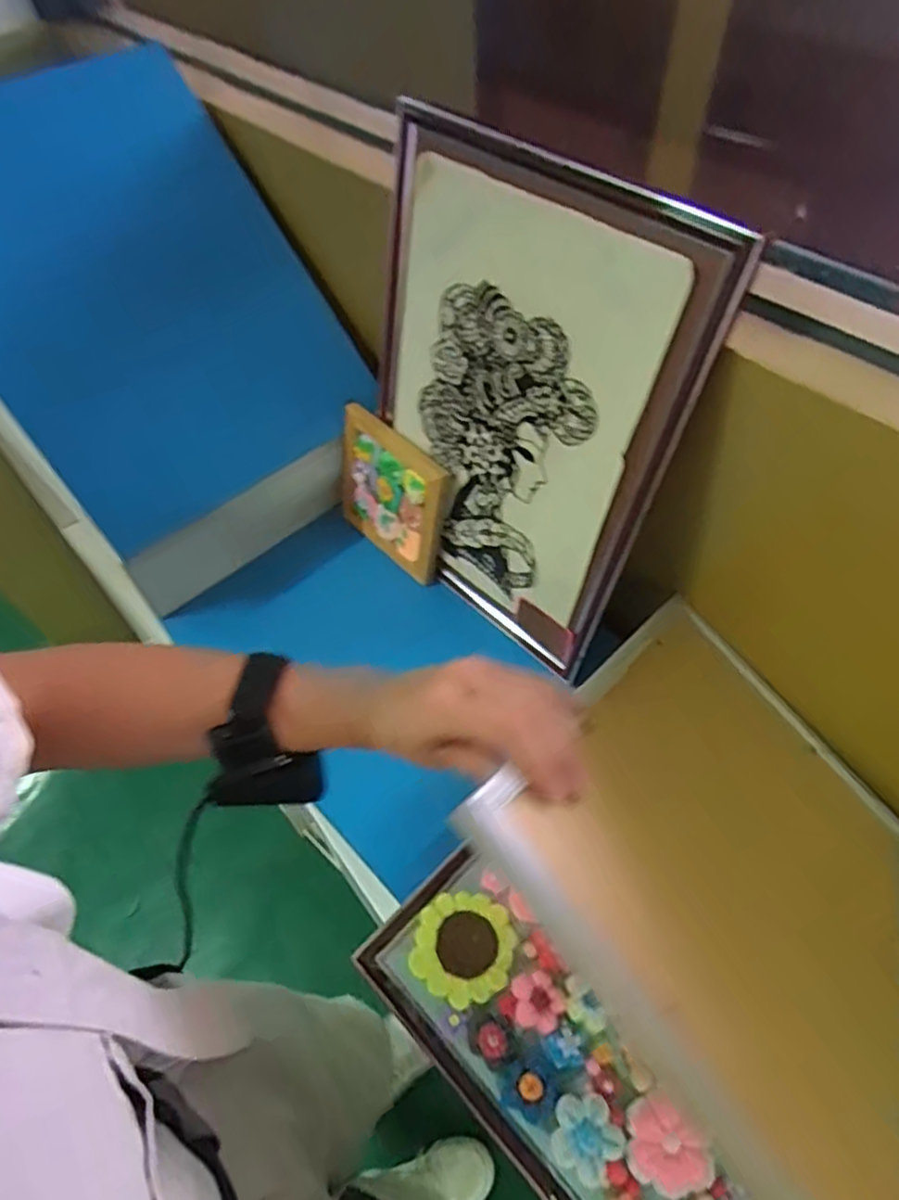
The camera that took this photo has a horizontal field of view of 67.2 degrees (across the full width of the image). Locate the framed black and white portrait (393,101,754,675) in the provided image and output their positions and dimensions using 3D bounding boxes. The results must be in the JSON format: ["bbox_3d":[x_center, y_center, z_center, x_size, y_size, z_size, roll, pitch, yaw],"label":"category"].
[{"bbox_3d":[0.050,-0.150,0.616,0.022,0.432,0.317,-31,57,-32],"label":"framed black and white portrait"}]

